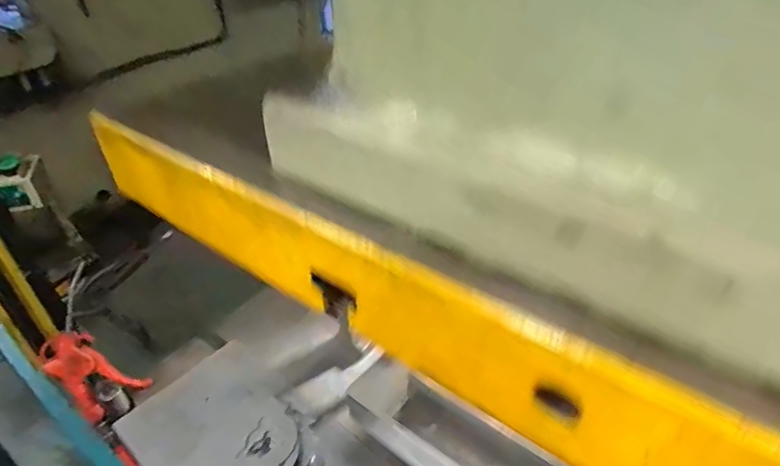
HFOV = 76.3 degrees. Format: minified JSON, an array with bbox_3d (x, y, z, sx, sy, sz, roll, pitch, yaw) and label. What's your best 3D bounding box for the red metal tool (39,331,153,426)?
[{"bbox_3d":[-0.432,0.200,0.706,0.090,0.141,0.034,-38,33,-10],"label":"red metal tool"}]

